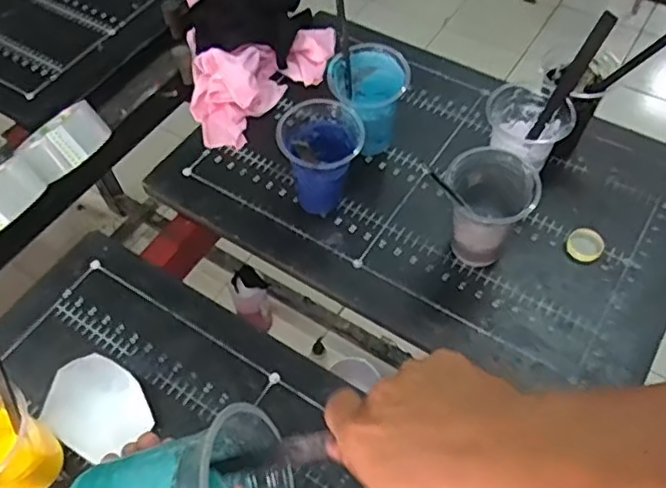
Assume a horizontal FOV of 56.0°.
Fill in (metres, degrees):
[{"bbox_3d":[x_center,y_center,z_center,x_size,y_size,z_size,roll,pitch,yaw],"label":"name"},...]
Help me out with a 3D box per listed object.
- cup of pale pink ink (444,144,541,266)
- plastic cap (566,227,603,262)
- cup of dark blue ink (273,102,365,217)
[{"bbox_3d":[0.154,-0.034,0.647,0.089,0.105,0.088,26,61,18],"label":"cup of pale pink ink"},{"bbox_3d":[0.282,0.000,0.696,0.040,0.011,0.038,0,57,0],"label":"plastic cap"},{"bbox_3d":[-0.013,-0.091,0.691,0.083,0.124,0.085,0,57,0],"label":"cup of dark blue ink"}]

